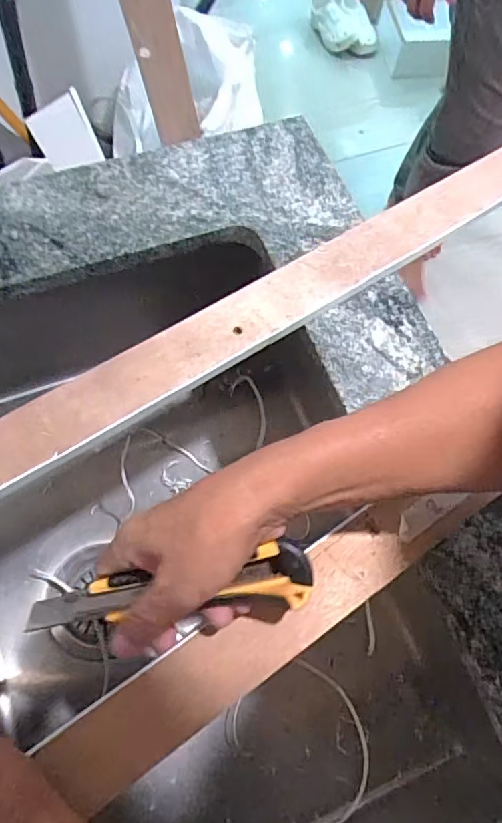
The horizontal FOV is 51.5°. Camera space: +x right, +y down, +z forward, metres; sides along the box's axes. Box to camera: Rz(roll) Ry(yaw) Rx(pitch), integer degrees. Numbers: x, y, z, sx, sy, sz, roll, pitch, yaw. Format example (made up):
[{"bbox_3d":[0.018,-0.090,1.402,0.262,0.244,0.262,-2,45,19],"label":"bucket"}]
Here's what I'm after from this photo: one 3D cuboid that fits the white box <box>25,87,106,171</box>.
[{"bbox_3d":[-0.186,-0.278,0.520,0.056,0.064,0.013,-14,52,8],"label":"white box"}]

